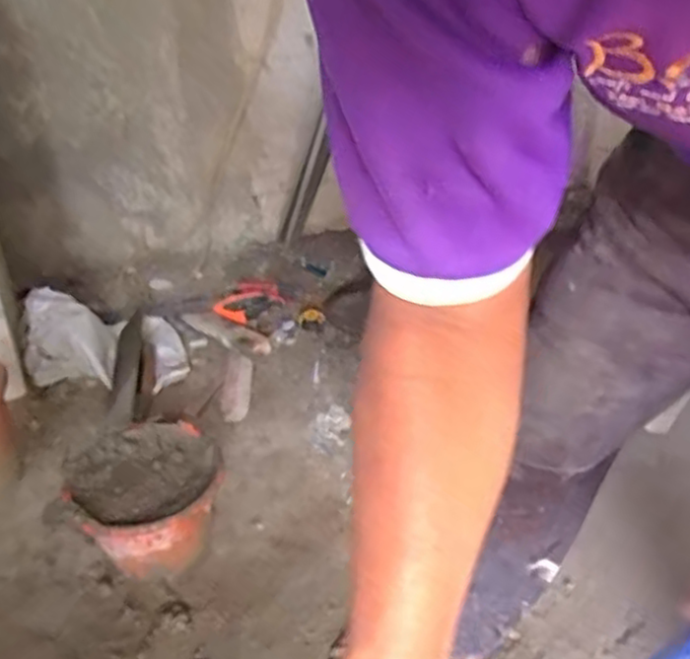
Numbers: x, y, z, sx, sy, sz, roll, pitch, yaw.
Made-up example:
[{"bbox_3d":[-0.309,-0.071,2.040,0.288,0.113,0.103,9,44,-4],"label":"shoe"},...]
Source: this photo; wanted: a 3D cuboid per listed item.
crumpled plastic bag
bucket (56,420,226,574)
[{"bbox_3d":[-0.573,0.003,1.516,0.173,0.129,0.183,-2,29,-2],"label":"crumpled plastic bag"},{"bbox_3d":[-0.302,0.272,1.112,0.219,0.182,0.198,-11,31,-17],"label":"bucket"}]

